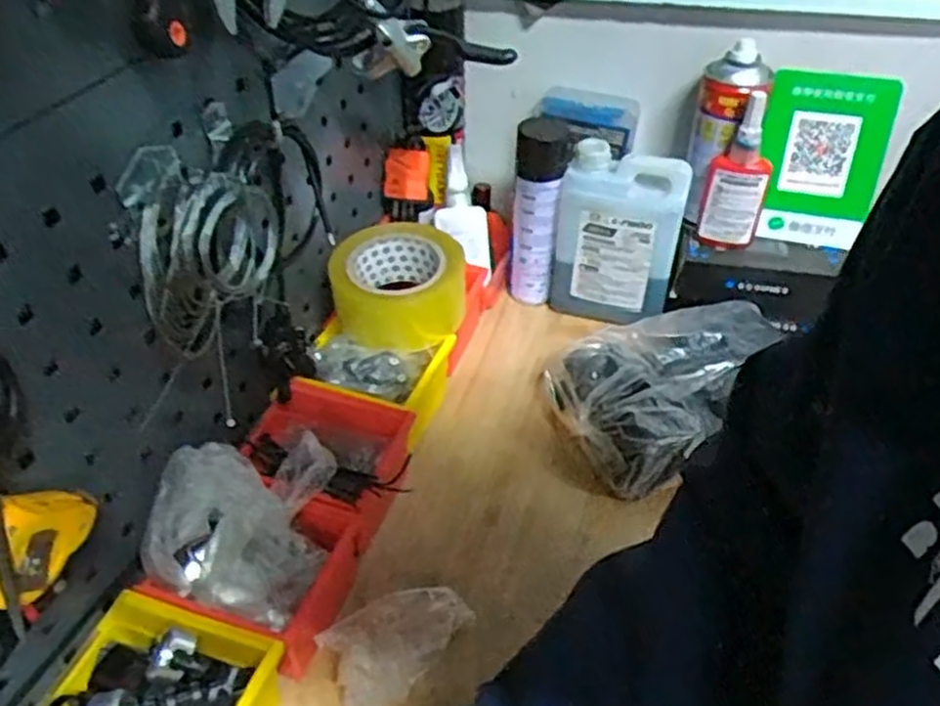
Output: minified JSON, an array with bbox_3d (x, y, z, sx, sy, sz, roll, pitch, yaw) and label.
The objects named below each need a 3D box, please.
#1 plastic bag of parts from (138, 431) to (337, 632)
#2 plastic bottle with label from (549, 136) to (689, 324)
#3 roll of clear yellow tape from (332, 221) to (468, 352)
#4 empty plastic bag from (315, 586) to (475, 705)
[{"bbox_3d":[-0.150,0.096,0.526,0.101,0.073,0.129,13,43,14],"label":"plastic bag of parts"},{"bbox_3d":[0.149,-0.112,0.782,0.119,0.172,0.058,20,45,21],"label":"plastic bottle with label"},{"bbox_3d":[-0.065,-0.062,0.711,0.119,0.072,0.102,-5,42,-6],"label":"roll of clear yellow tape"},{"bbox_3d":[-0.044,0.199,0.534,0.106,0.048,0.074,-28,49,-28],"label":"empty plastic bag"}]

